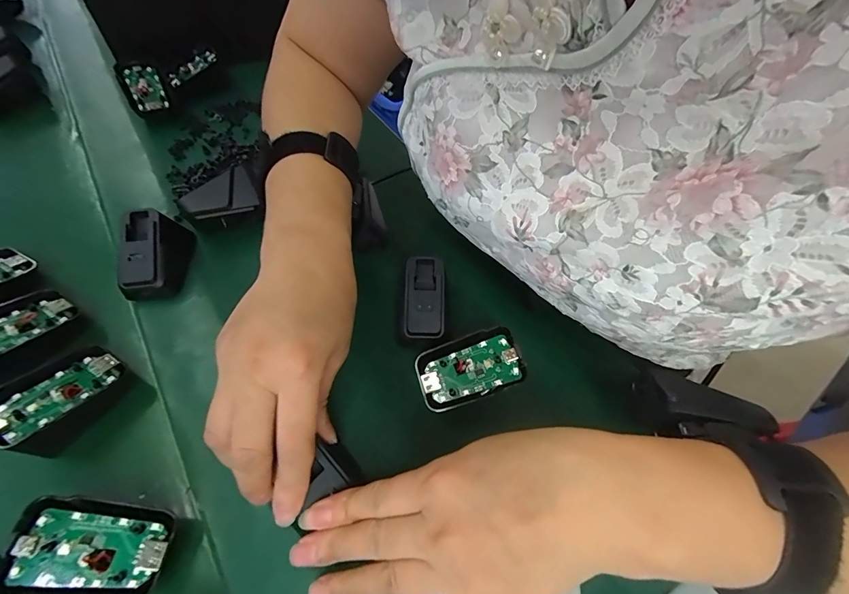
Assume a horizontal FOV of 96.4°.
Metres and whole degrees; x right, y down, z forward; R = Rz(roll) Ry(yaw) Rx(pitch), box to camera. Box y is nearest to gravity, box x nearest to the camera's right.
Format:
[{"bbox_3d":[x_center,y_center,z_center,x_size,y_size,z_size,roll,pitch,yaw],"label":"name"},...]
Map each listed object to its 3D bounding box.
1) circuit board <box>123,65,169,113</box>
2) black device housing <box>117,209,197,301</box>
[{"bbox_3d":[-0.316,-0.236,0.431,0.034,0.006,0.062,-23,83,-35],"label":"circuit board"},{"bbox_3d":[-0.212,-0.032,0.299,0.039,0.046,0.059,-5,57,-5],"label":"black device housing"}]

